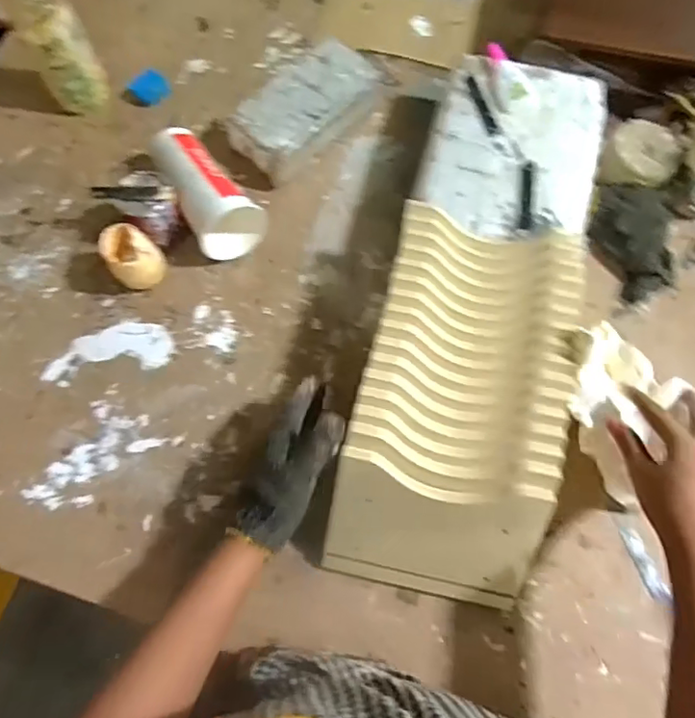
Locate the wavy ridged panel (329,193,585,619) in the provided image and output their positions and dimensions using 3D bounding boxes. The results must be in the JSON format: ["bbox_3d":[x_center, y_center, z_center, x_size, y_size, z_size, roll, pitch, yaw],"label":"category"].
[{"bbox_3d":[0.115,0.037,0.588,0.195,0.101,0.370,12,68,3],"label":"wavy ridged panel"}]

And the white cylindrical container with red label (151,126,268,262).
[{"bbox_3d":[-0.173,-0.209,0.702,0.084,0.092,0.176,-30,72,-13],"label":"white cylindrical container with red label"}]

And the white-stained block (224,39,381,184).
[{"bbox_3d":[-0.052,-0.335,0.774,0.105,0.056,0.219,41,73,13],"label":"white-stained block"}]

